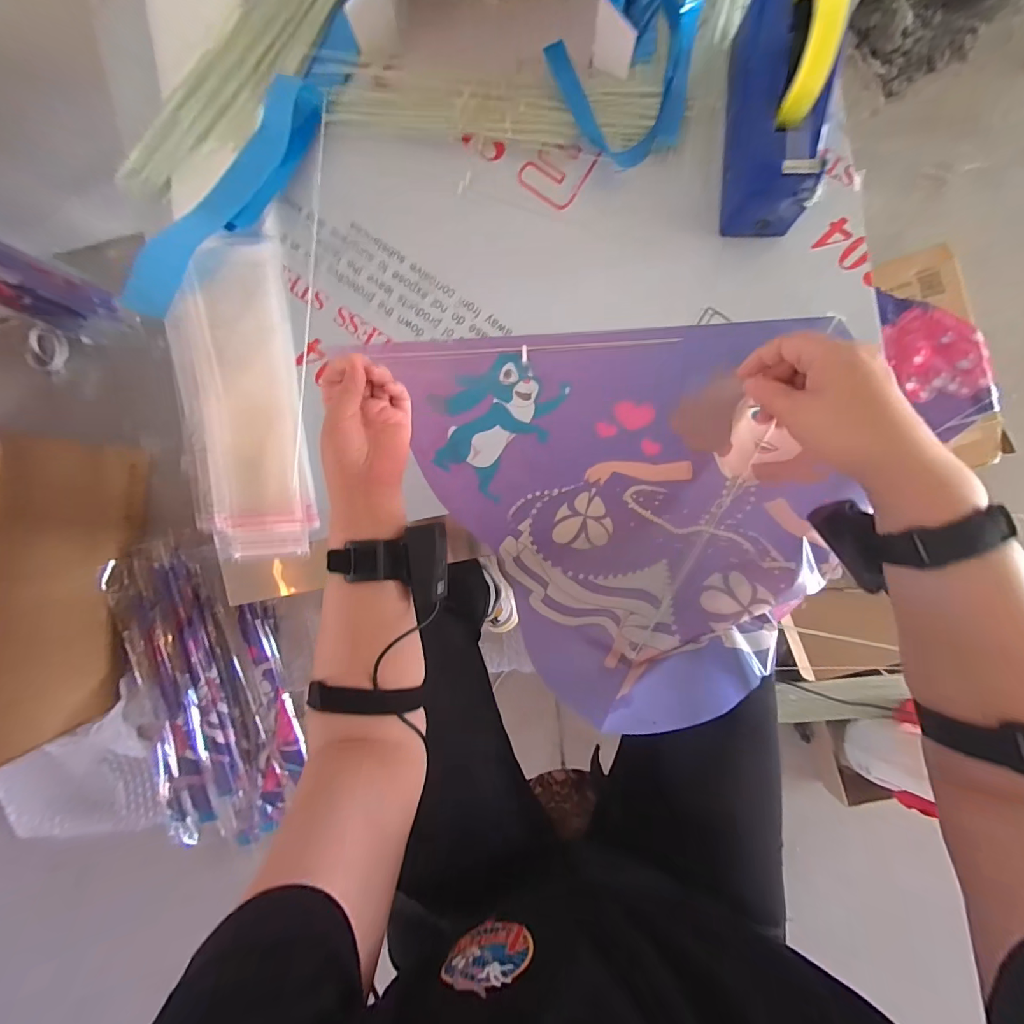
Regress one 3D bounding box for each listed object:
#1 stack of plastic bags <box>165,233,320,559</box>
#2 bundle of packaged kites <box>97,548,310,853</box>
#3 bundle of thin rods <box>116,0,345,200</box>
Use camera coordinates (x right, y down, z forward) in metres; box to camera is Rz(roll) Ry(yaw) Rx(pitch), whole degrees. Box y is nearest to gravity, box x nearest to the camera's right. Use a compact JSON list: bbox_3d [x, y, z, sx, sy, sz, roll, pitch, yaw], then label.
[{"bbox_3d":[-0.319,-0.122,0.516,0.148,0.033,0.349,-7,94,6],"label":"stack of plastic bags"},{"bbox_3d":[-0.646,0.383,0.971,0.331,0.051,0.645,-8,94,2],"label":"bundle of packaged kites"},{"bbox_3d":[-0.264,-0.526,0.490,0.096,0.018,0.451,40,94,-1],"label":"bundle of thin rods"}]

